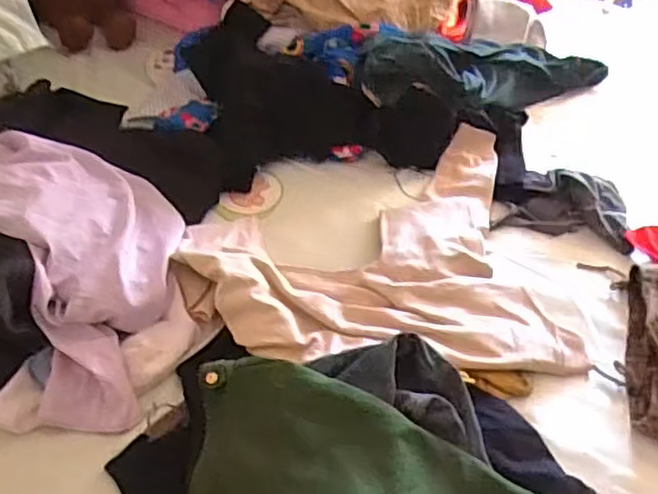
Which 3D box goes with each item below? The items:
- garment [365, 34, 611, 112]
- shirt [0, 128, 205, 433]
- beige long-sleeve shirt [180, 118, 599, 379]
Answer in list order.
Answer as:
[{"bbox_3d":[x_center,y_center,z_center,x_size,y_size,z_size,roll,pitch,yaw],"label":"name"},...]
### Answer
[{"bbox_3d":[0.308,-0.345,1.359,0.524,0.105,0.196,-6,45,-27],"label":"garment"},{"bbox_3d":[-0.383,0.000,1.030,0.329,0.118,0.556,-21,50,-18],"label":"shirt"},{"bbox_3d":[0.056,-0.008,1.083,0.560,0.073,0.516,-6,47,-5],"label":"beige long-sleeve shirt"}]

